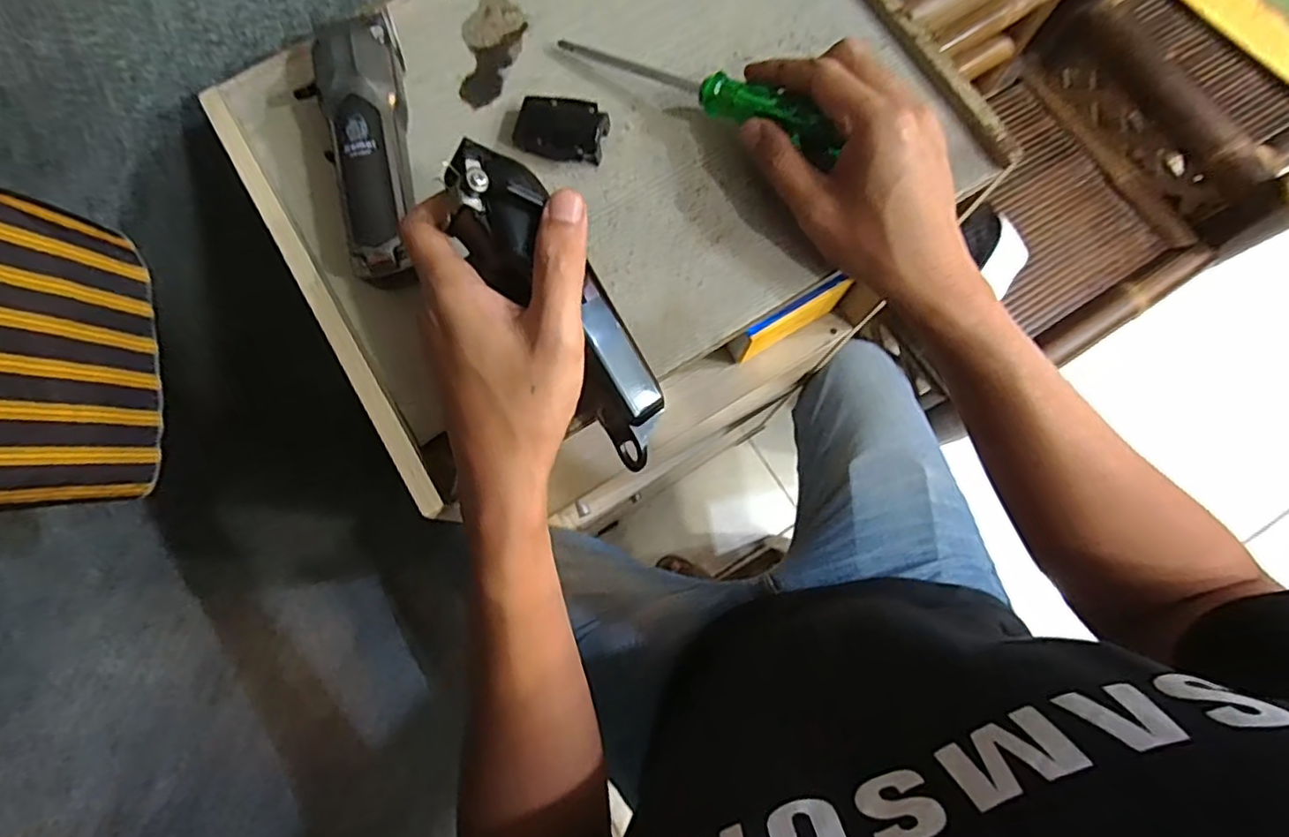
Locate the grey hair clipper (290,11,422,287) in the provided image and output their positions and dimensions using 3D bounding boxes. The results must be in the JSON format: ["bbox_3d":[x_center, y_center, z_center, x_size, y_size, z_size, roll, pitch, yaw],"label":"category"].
[{"bbox_3d":[-0.154,-0.154,0.351,0.051,0.040,0.164,-17,78,-3],"label":"grey hair clipper"}]

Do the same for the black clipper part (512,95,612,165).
[{"bbox_3d":[-0.050,-0.173,0.373,0.053,0.014,0.038,11,78,3],"label":"black clipper part"}]

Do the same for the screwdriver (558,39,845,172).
[{"bbox_3d":[0.032,-0.195,0.367,0.181,0.022,0.022,31,80,19],"label":"screwdriver"}]

